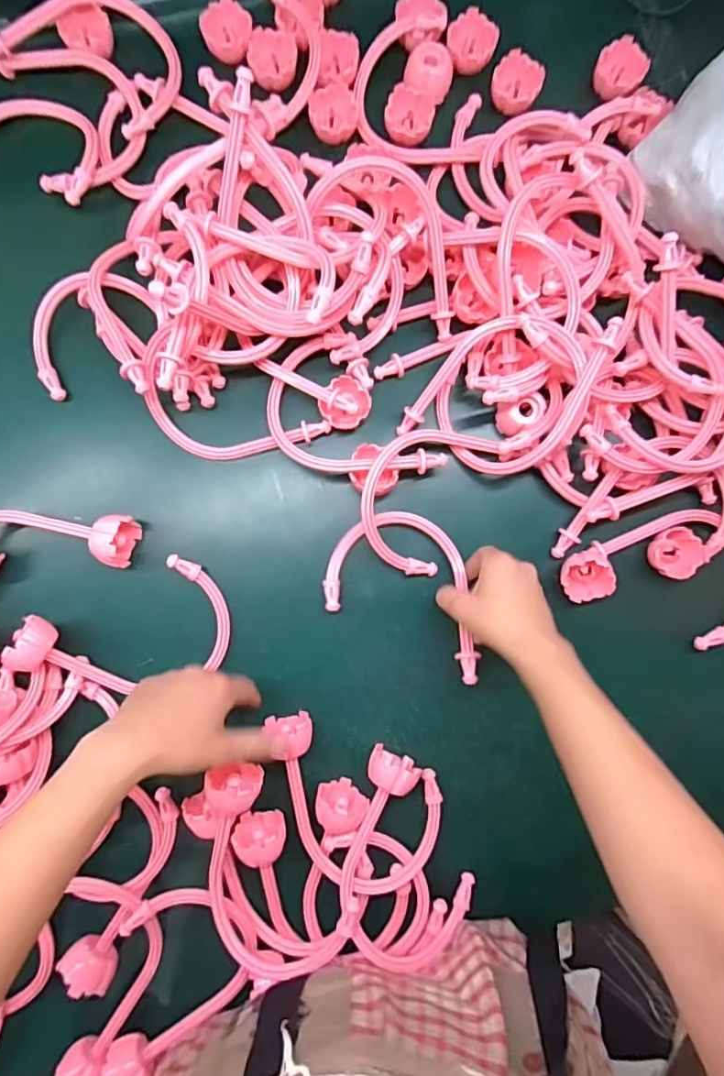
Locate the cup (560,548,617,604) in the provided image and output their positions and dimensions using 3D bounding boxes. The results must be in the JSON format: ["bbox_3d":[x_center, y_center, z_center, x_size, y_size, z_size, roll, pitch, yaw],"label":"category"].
[{"bbox_3d":[0.221,0.039,0.543,0.044,0.028,0.049,-16,90,-1],"label":"cup"}]

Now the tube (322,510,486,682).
[{"bbox_3d":[0.052,0.044,0.531,0.170,0.042,0.121,27,89,-1],"label":"tube"}]

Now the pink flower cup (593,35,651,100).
[{"bbox_3d":[0.267,-0.484,0.577,0.050,0.034,0.044,37,89,-1],"label":"pink flower cup"}]

